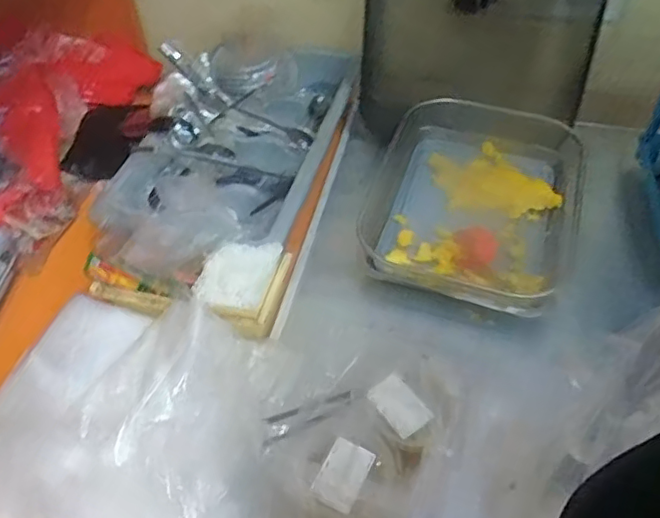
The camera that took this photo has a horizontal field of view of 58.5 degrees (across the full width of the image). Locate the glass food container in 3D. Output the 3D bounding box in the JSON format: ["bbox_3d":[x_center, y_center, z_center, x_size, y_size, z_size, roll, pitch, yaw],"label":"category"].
[{"bbox_3d":[0.208,-0.088,0.845,0.281,0.079,0.360,14,50,15],"label":"glass food container"}]

